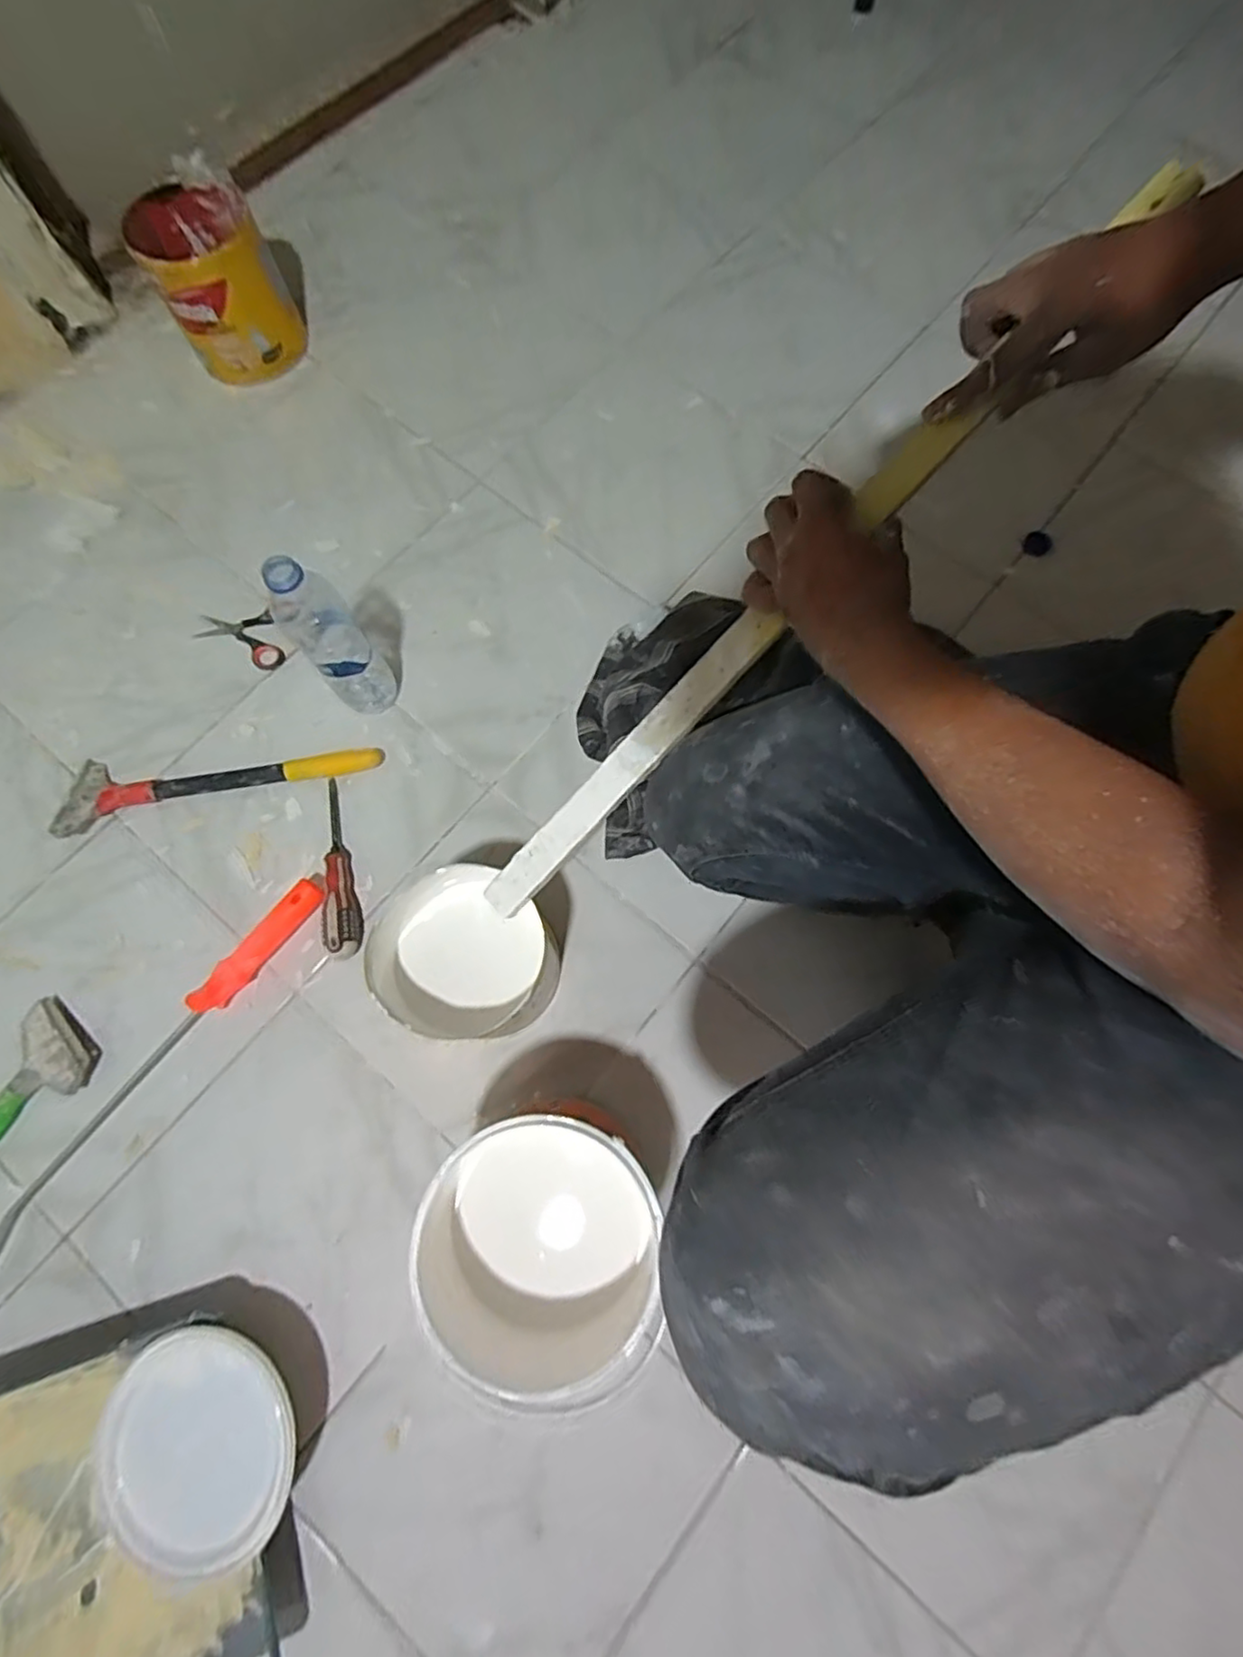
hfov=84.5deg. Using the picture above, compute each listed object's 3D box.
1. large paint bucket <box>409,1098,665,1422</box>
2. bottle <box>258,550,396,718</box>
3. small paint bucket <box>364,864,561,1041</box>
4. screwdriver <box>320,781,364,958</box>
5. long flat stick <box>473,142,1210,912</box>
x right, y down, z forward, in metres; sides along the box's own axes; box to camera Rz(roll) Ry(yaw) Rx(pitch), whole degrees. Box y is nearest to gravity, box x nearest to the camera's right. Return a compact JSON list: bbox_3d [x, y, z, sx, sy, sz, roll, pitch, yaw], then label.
[{"bbox_3d":[-0.051,0.331,0.572,0.166,0.186,0.188,-21,75,-5],"label":"large paint bucket"},{"bbox_3d":[-0.290,-0.188,0.689,0.061,0.221,0.060,0,75,1],"label":"bottle"},{"bbox_3d":[-0.140,0.120,0.651,0.148,0.152,0.144,0,74,0],"label":"small paint bucket"},{"bbox_3d":[-0.300,0.039,0.729,0.032,0.030,0.195,-10,75,-2],"label":"screwdriver"},{"bbox_3d":[0.141,-0.194,0.524,0.715,0.013,0.035,-46,78,8],"label":"long flat stick"}]

